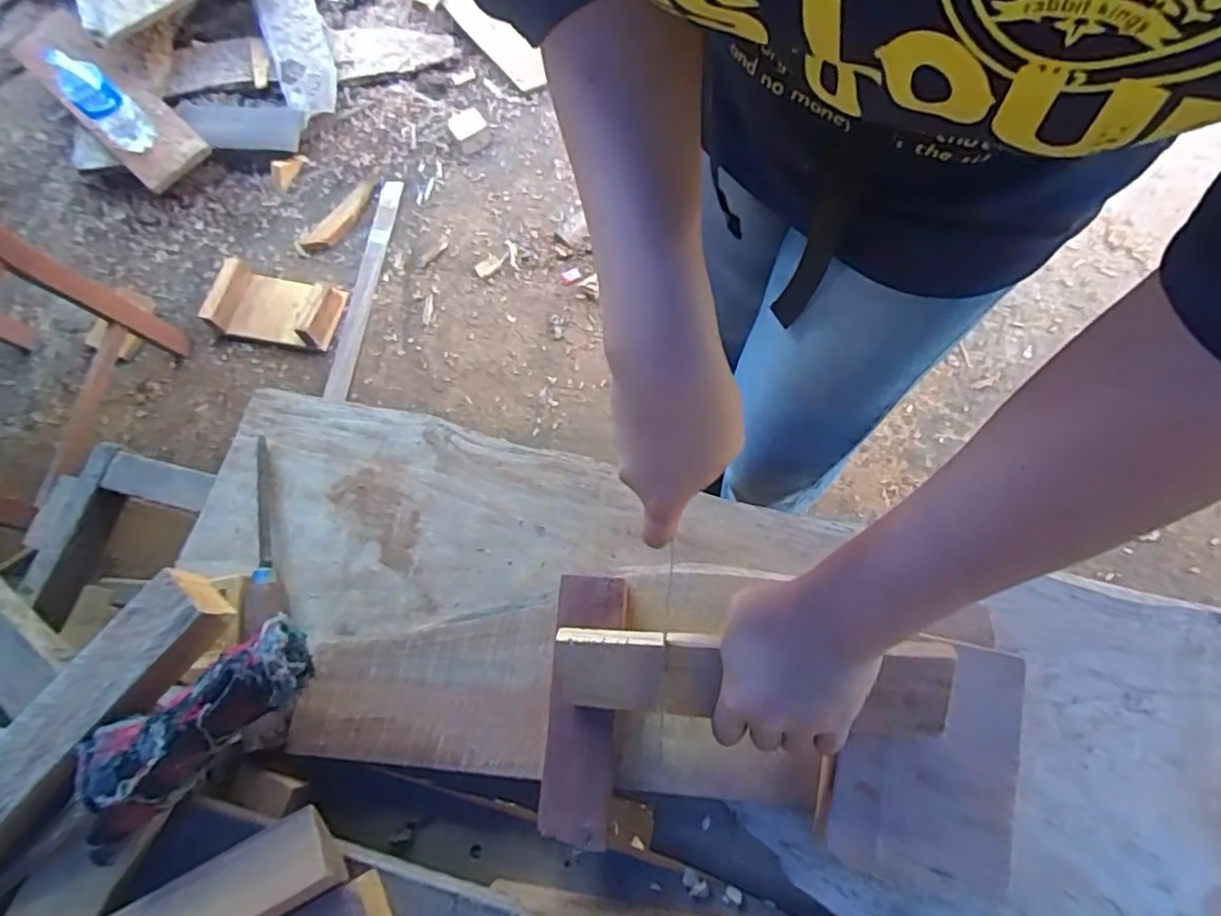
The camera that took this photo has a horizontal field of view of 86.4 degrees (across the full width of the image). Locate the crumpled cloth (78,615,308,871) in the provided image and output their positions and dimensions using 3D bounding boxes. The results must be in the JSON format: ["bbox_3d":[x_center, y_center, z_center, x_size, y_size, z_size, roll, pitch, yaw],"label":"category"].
[{"bbox_3d":[-0.277,0.169,0.418,0.172,0.042,0.074,-42,73,-8],"label":"crumpled cloth"}]

